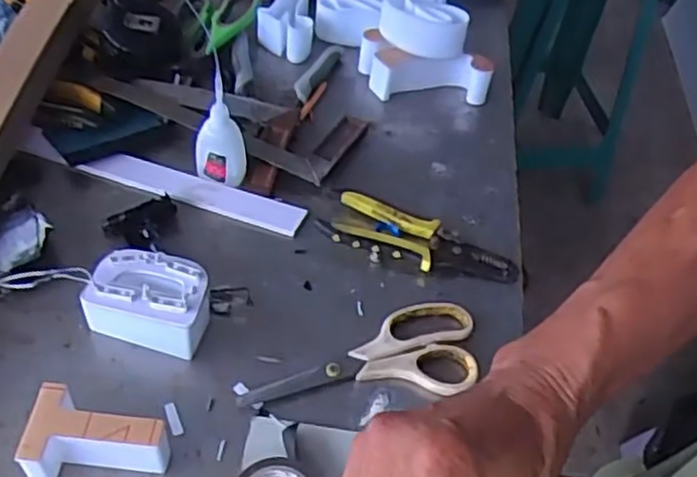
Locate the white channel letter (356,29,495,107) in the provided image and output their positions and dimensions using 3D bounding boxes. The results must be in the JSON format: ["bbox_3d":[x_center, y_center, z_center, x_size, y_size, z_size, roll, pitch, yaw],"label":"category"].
[{"bbox_3d":[0.078,-0.171,0.768,0.142,0.047,0.057,14,49,6],"label":"white channel letter"}]

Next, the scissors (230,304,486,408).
[{"bbox_3d":[0.010,0.084,0.553,0.177,0.011,0.077,-1,49,-7],"label":"scissors"}]

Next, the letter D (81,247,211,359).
[{"bbox_3d":[-0.148,0.046,0.543,0.089,0.052,0.050,13,49,5],"label":"letter D"}]

